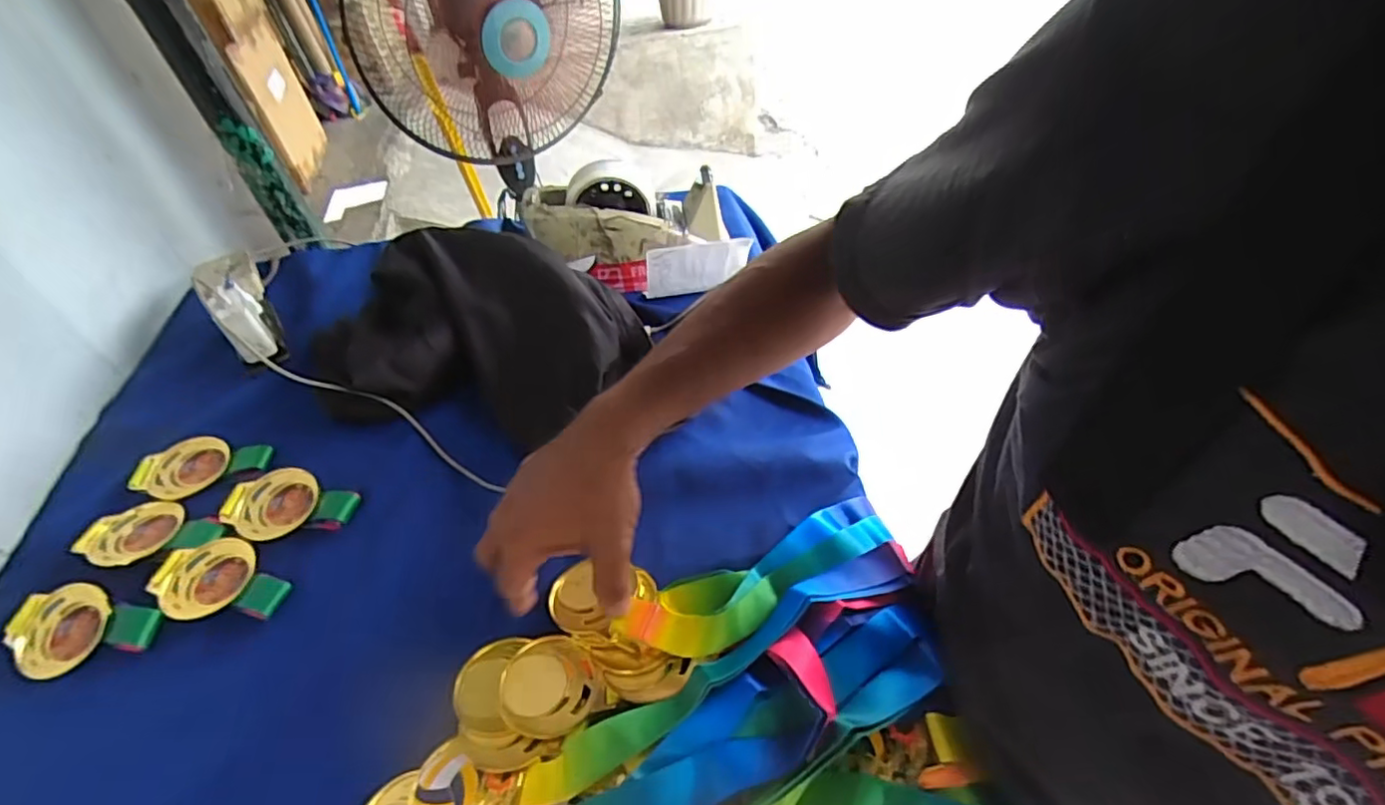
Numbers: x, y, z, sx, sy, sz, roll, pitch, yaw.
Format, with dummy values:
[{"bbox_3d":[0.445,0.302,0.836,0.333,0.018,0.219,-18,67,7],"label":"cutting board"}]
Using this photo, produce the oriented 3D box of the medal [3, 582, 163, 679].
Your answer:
[{"bbox_3d":[-0.442,0.165,0.440,0.109,0.012,0.060,10,50,15],"label":"medal"}]

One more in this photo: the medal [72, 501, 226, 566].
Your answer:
[{"bbox_3d":[-0.438,0.103,0.498,0.112,0.007,0.056,-5,48,2],"label":"medal"}]

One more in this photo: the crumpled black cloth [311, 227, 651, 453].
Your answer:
[{"bbox_3d":[-0.217,-0.074,0.580,0.322,0.088,0.197,9,50,14],"label":"crumpled black cloth"}]

